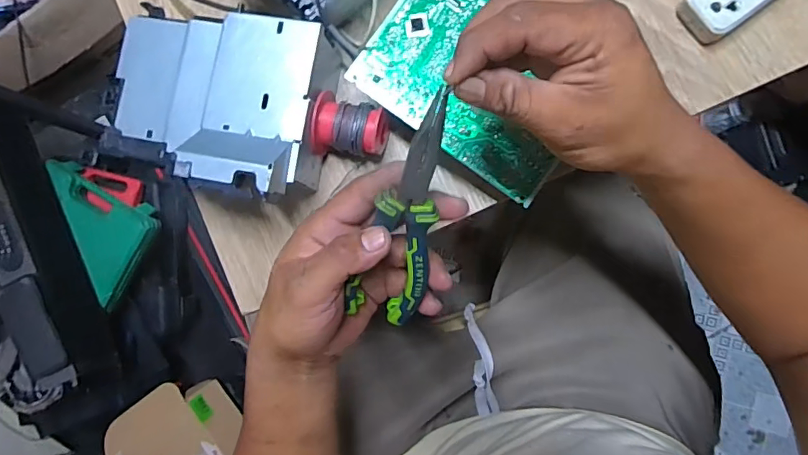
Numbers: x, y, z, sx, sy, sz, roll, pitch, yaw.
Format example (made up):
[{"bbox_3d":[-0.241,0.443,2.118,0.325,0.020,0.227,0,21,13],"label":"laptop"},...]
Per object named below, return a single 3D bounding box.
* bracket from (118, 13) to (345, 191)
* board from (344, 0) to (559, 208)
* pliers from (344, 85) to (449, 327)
[{"bbox_3d":[-0.158,-0.104,0.387,0.197,0.066,0.140,11,89,7],"label":"bracket"},{"bbox_3d":[0.057,-0.112,0.375,0.170,0.022,0.114,36,92,7],"label":"board"},{"bbox_3d":[-0.002,-0.006,0.297,0.044,0.018,0.154,15,115,7],"label":"pliers"}]

